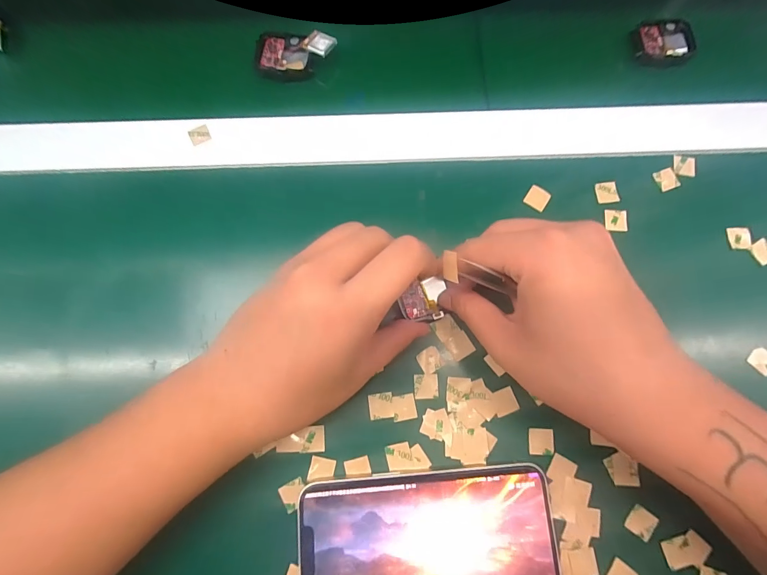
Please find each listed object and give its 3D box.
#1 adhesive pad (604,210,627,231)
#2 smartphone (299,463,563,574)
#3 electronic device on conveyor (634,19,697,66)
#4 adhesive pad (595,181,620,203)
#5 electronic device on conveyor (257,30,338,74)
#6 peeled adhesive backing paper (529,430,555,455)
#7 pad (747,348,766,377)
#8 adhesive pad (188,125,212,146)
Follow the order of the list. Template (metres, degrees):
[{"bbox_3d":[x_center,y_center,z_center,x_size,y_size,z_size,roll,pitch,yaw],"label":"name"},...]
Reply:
[{"bbox_3d":[0.165,-0.048,0.256,0.015,0.004,0.015,3,82,10],"label":"adhesive pad"},{"bbox_3d":[0.026,0.145,0.208,0.143,0.008,0.070,-4,77,-2],"label":"smartphone"},{"bbox_3d":[0.224,-0.197,0.288,0.043,0.009,0.040,1,77,-1],"label":"electronic device on conveyor"},{"bbox_3d":[0.162,-0.069,0.259,0.015,0.004,0.016,-10,77,-3],"label":"adhesive pad"},{"bbox_3d":[-0.069,-0.181,0.279,0.058,0.012,0.037,11,76,3],"label":"electronic device on conveyor"},{"bbox_3d":[0.099,0.096,0.224,0.015,0.004,0.015,1,74,2],"label":"peeled adhesive backing paper"},{"bbox_3d":[0.248,0.048,0.235,0.014,0.004,0.015,43,86,17],"label":"pad"},{"bbox_3d":[-0.137,-0.113,0.268,0.015,0.004,0.011,-34,115,-27],"label":"adhesive pad"}]

